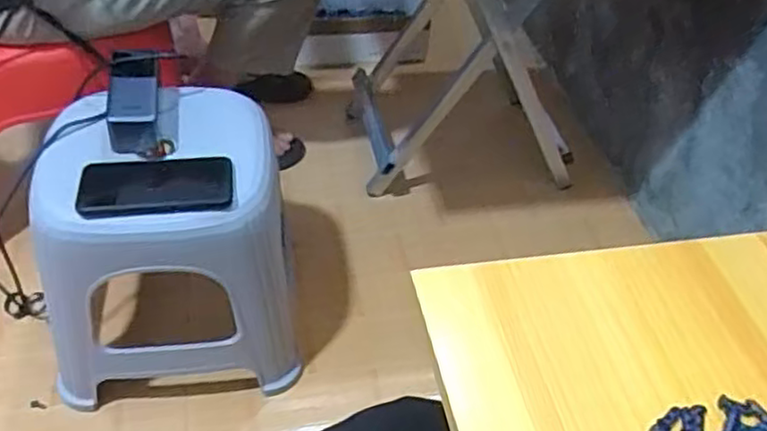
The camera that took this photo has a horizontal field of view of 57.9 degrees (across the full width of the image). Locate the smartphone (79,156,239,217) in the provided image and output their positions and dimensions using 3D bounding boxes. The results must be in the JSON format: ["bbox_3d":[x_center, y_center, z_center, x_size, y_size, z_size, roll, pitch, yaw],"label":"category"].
[{"bbox_3d":[-0.238,-0.032,0.732,0.152,0.013,0.085,-5,50,-8],"label":"smartphone"}]

